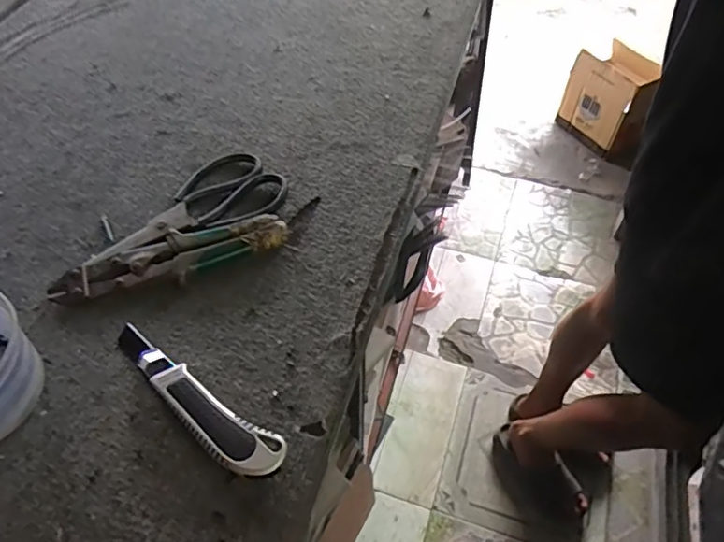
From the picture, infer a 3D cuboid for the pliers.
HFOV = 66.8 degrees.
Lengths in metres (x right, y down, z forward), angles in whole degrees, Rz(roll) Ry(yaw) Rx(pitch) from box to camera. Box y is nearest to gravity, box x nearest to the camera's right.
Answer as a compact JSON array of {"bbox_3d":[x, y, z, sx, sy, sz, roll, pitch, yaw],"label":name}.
[{"bbox_3d":[-0.169,-0.011,0.490,0.203,0.019,0.046,-17,57,-12],"label":"pliers"}]

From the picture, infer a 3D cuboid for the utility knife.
[{"bbox_3d":[-0.132,0.096,0.411,0.177,0.022,0.035,31,60,20],"label":"utility knife"}]

